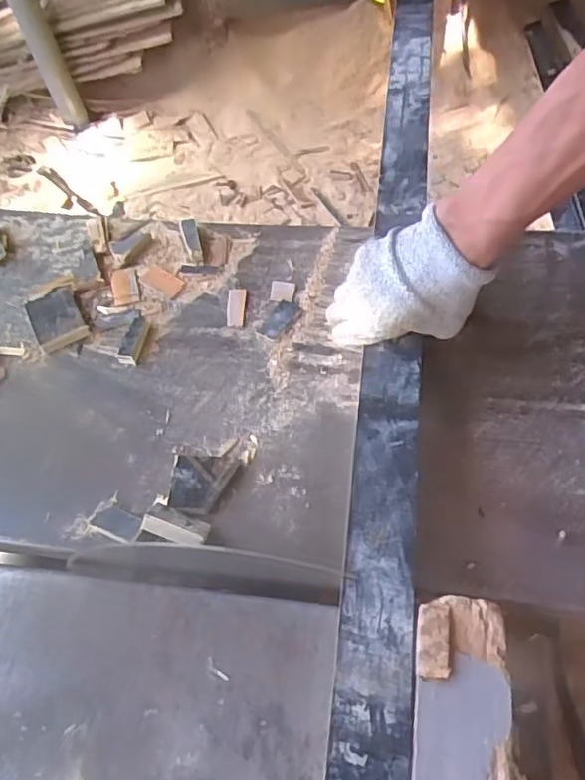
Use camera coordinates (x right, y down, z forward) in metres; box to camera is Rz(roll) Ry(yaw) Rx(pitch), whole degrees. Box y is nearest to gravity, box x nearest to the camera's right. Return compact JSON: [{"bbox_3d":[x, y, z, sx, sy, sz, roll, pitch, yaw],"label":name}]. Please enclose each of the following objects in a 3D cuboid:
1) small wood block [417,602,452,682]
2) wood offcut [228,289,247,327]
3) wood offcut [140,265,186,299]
[{"bbox_3d":[0.087,0.153,0.374,0.020,0.007,0.045,1,61,14],"label":"small wood block"},{"bbox_3d":[-0.055,-0.082,0.599,0.017,0.004,0.046,-1,58,5],"label":"wood offcut"},{"bbox_3d":[-0.132,-0.111,0.618,0.043,0.004,0.025,28,64,20],"label":"wood offcut"}]

